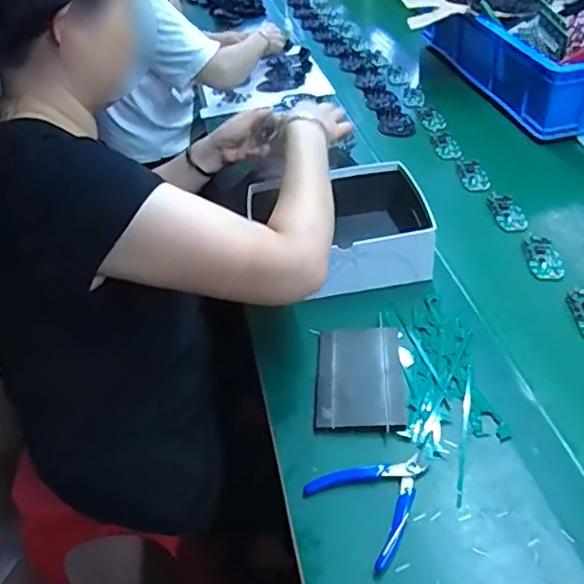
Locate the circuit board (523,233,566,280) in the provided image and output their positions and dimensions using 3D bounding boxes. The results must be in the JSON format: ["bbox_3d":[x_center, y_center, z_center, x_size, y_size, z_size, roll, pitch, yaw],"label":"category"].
[{"bbox_3d":[0.365,-0.053,0.841,0.046,0.004,0.106,1,42,7],"label":"circuit board"}]

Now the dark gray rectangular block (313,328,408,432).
[{"bbox_3d":[0.081,0.101,0.688,0.103,0.011,0.147,-1,42,6],"label":"dark gray rectangular block"}]

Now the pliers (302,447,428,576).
[{"bbox_3d":[0.092,0.201,0.581,0.120,0.011,0.108,-30,47,-25],"label":"pliers"}]

